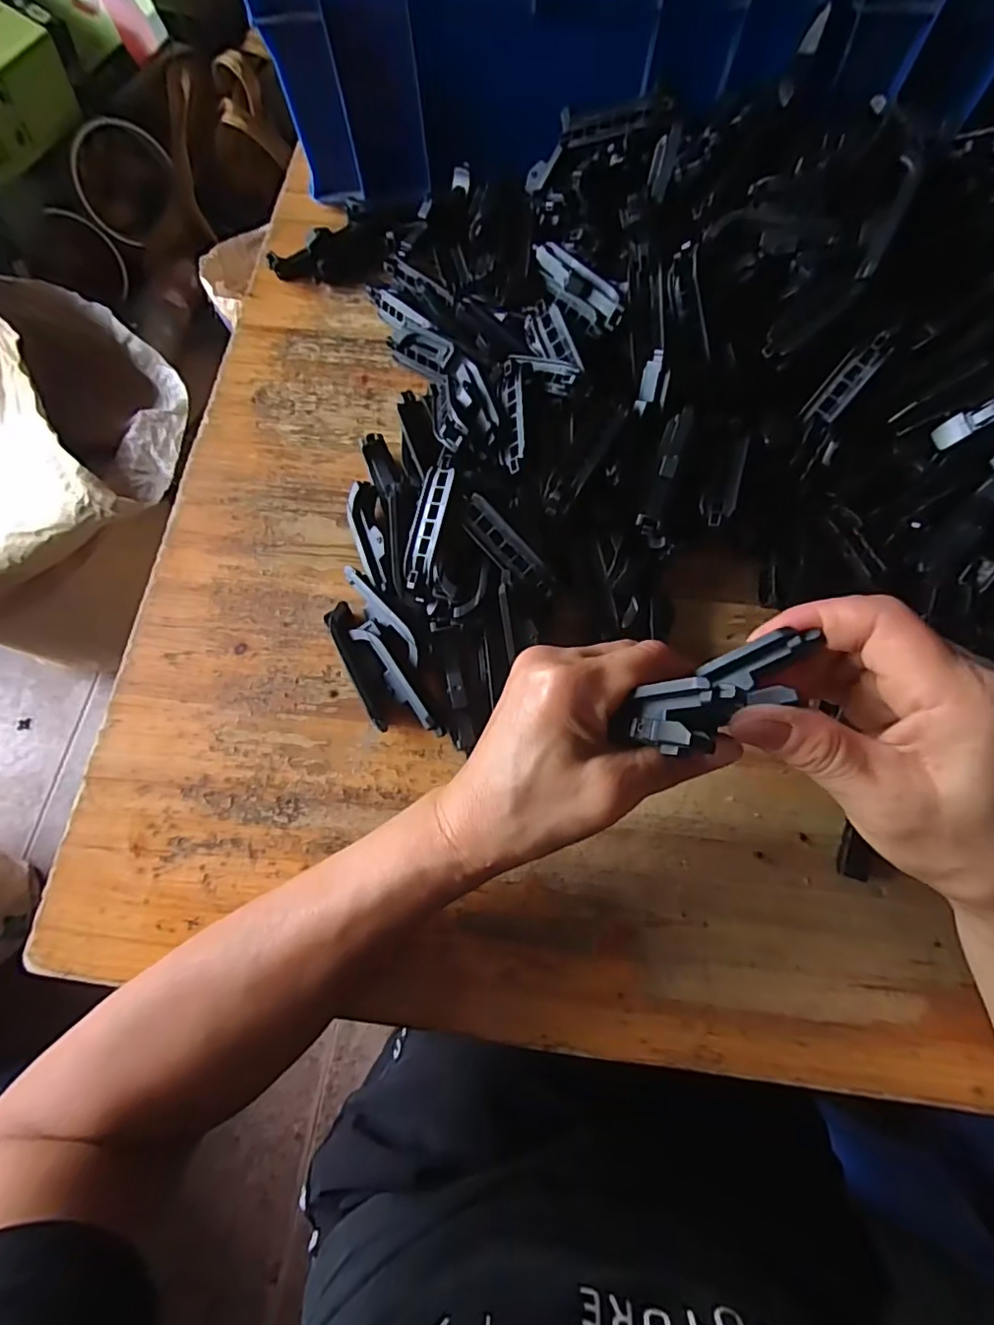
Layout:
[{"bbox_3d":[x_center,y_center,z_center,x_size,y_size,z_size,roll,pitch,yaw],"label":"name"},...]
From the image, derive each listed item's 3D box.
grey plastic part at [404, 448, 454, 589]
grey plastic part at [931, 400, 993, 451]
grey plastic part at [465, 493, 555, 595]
[{"bbox_3d":[-0.036,-0.077,0.305,0.017,0.008,0.074,14,90,5],"label":"grey plastic part"},{"bbox_3d":[0.262,-0.135,0.303,0.004,0.052,0.024,7,67,-38],"label":"grey plastic part"},{"bbox_3d":[0.006,-0.060,0.299,0.015,0.013,0.061,-42,76,-11],"label":"grey plastic part"}]

